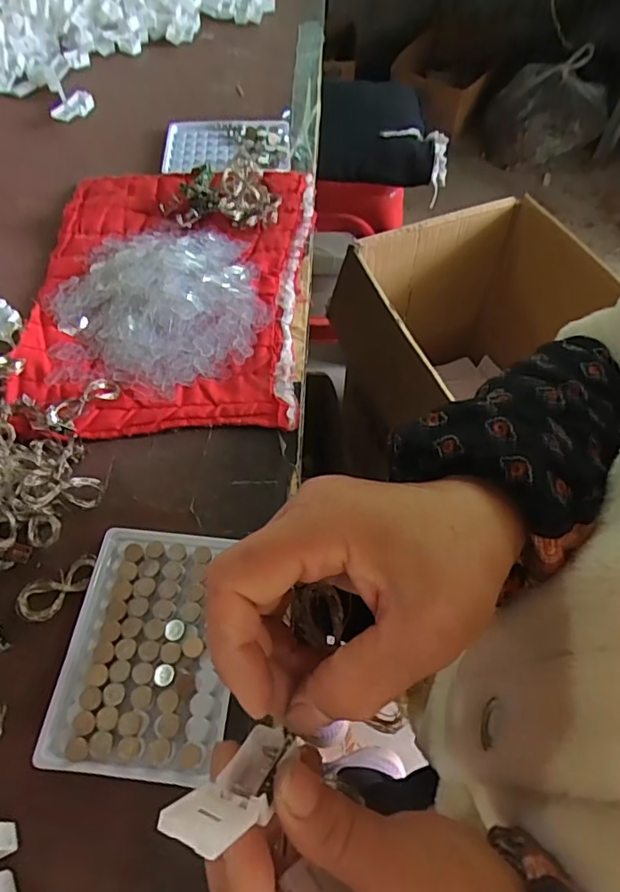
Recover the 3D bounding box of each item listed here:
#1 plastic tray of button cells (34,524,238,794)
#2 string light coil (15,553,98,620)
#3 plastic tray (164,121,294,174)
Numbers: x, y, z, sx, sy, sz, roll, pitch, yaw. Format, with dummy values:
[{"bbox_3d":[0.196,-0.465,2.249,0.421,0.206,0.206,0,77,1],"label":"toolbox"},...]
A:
[{"bbox_3d":[-0.091,0.112,0.304,0.093,0.015,0.127,5,59,3],"label":"plastic tray of button cells"},{"bbox_3d":[-0.151,0.085,0.323,0.050,0.007,0.022,-37,65,-20],"label":"string light coil"},{"bbox_3d":[-0.089,-0.320,0.568,0.132,0.012,0.092,-2,59,-2],"label":"plastic tray"}]

